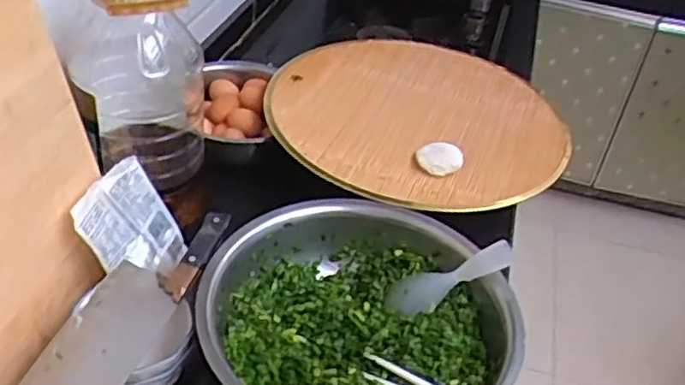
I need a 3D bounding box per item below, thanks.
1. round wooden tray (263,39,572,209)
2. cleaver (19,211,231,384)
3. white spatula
[{"bbox_3d":[0.116,-0.126,1.057,0.441,0.036,0.414,5,38,-4],"label":"round wooden tray"},{"bbox_3d":[-0.220,0.111,0.726,0.091,0.029,0.277,17,39,12],"label":"cleaver"},{"bbox_3d":[0.127,0.103,0.821,0.159,0.019,0.053,-27,36,16],"label":"white spatula"}]

